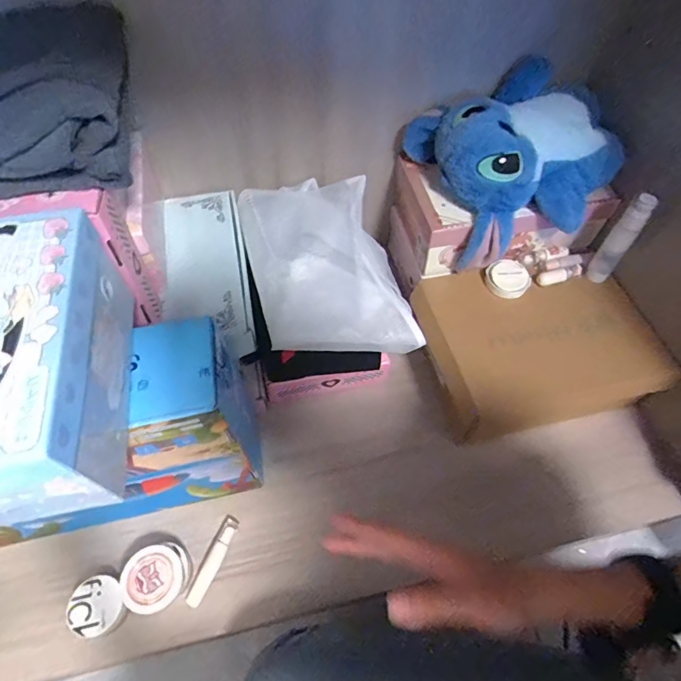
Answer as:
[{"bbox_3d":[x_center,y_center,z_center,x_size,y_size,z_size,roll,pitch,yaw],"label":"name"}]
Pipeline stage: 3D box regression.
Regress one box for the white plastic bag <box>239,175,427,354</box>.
[{"bbox_3d":[-0.022,-0.115,0.657,0.207,0.082,0.292,-13,60,-8],"label":"white plastic bag"}]

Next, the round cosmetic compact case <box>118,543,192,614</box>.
[{"bbox_3d":[-0.227,0.293,0.557,0.075,0.051,0.070,0,59,0],"label":"round cosmetic compact case"}]

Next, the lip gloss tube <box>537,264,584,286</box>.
[{"bbox_3d":[0.335,-0.100,0.690,0.065,0.016,0.023,-9,59,-5],"label":"lip gloss tube"}]

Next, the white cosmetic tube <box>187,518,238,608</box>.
[{"bbox_3d":[-0.163,0.285,0.584,0.019,0.018,0.105,21,61,12],"label":"white cosmetic tube"}]

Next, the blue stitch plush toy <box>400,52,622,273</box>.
[{"bbox_3d":[0.257,-0.260,0.651,0.245,0.183,0.228,-20,61,-11],"label":"blue stitch plush toy"}]

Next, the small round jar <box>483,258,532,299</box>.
[{"bbox_3d":[0.254,-0.095,0.686,0.059,0.028,0.062,0,59,0],"label":"small round jar"}]

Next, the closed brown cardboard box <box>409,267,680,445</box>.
[{"bbox_3d":[0.290,0.014,0.702,0.325,0.123,0.236,-8,59,-5],"label":"closed brown cardboard box"}]

